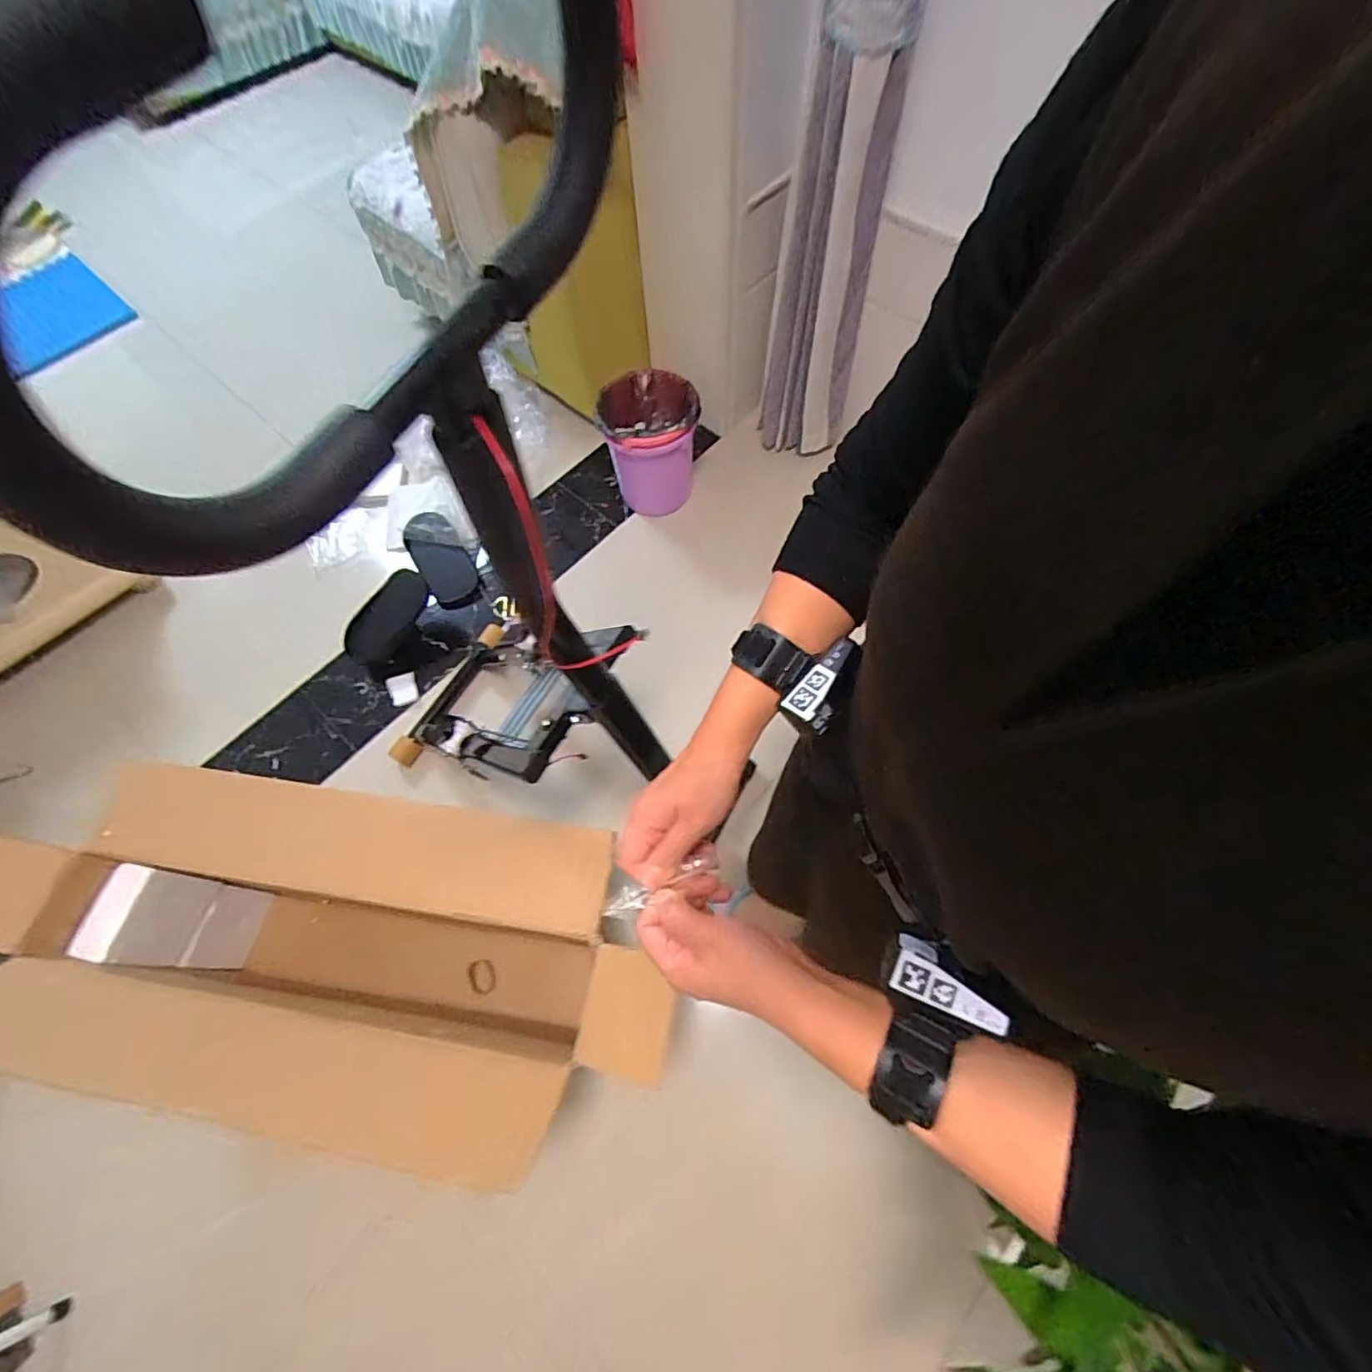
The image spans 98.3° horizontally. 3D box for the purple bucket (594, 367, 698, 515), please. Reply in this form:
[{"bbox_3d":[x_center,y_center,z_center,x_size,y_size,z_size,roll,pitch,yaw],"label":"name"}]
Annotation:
[{"bbox_3d":[-0.091,-0.614,1.530,0.228,0.299,0.226,-1,65,2],"label":"purple bucket"}]

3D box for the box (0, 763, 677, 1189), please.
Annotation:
[{"bbox_3d":[-0.536,0.418,0.991,1.048,0.483,0.407,7,65,6],"label":"box"}]

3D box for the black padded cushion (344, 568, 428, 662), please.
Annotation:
[{"bbox_3d":[-0.737,-0.173,1.457,0.102,0.031,0.251,38,90,-21],"label":"black padded cushion"}]

